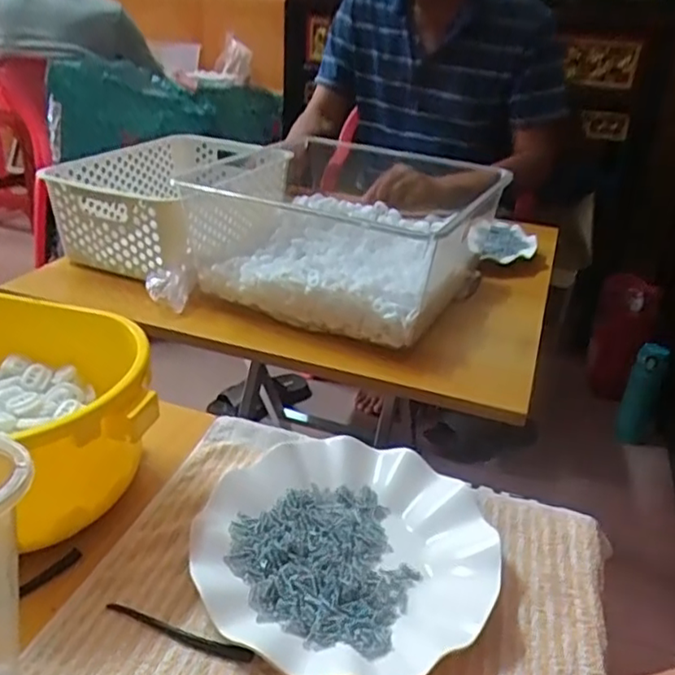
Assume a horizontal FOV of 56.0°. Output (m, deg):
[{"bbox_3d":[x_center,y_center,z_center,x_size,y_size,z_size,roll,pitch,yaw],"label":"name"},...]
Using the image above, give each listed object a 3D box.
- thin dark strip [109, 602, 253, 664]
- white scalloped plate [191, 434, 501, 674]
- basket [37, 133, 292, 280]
[{"bbox_3d":[-0.089,0.162,0.349,0.089,0.007,0.007,12,29,16],"label":"thin dark strip"},{"bbox_3d":[0.006,0.131,0.398,0.176,0.027,0.183,3,28,-2],"label":"white scalloped plate"},{"bbox_3d":[-0.206,-0.183,0.856,0.228,0.105,0.314,14,30,19],"label":"basket"}]

